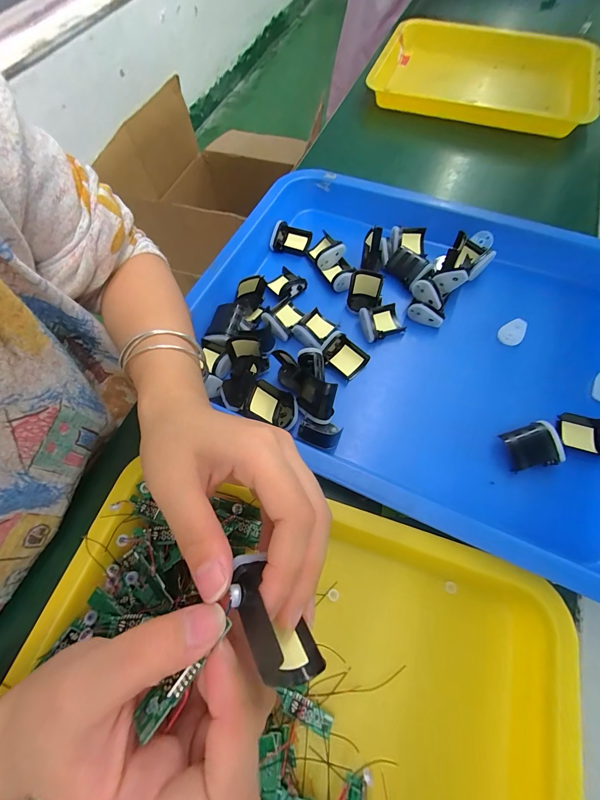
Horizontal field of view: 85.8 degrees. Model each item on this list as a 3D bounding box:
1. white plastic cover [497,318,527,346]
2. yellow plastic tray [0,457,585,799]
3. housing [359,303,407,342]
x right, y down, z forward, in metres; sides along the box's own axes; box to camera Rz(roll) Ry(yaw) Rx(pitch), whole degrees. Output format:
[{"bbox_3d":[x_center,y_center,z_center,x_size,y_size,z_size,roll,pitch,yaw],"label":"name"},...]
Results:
[{"bbox_3d":[0.214,-0.068,0.324,0.031,0.010,0.022,-40,71,-15],"label":"white plastic cover"},{"bbox_3d":[-0.013,0.195,0.198,0.341,0.036,0.262,17,68,9],"label":"yellow plastic tray"},{"bbox_3d":[0.084,-0.081,0.329,0.041,0.021,0.034,-18,67,-6],"label":"housing"}]

